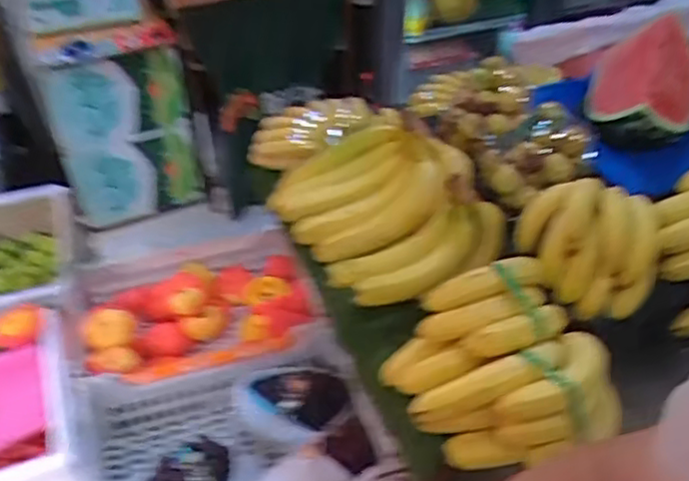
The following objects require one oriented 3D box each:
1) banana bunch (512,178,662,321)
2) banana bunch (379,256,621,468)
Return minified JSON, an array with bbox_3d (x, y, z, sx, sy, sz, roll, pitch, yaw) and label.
[{"bbox_3d":[0.309,0.006,0.898,0.172,0.110,0.134,15,44,18],"label":"banana bunch"},{"bbox_3d":[0.180,0.139,0.804,0.231,0.107,0.205,-15,43,-15],"label":"banana bunch"}]

